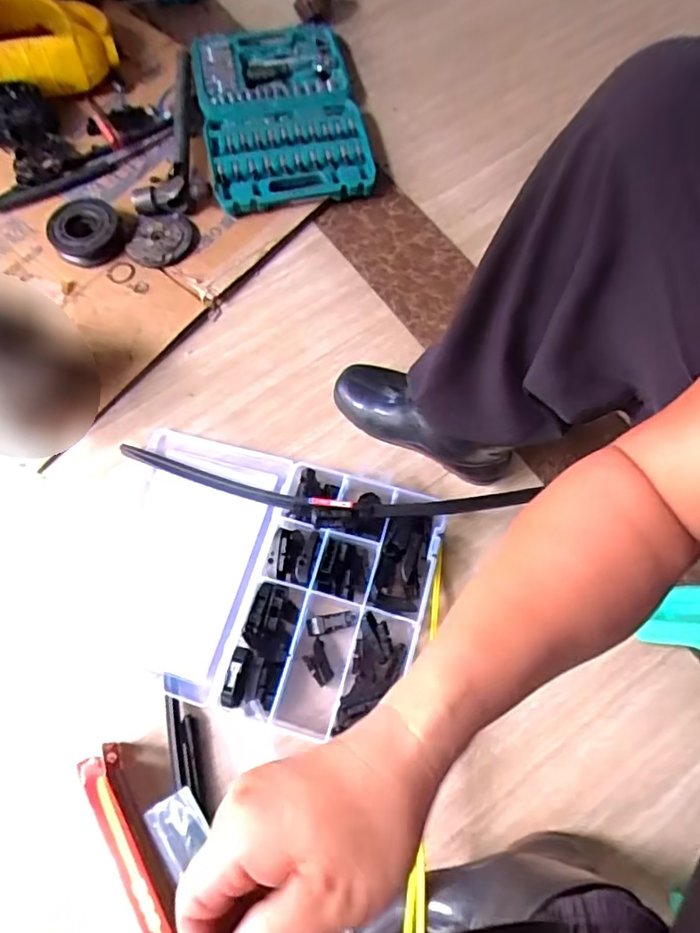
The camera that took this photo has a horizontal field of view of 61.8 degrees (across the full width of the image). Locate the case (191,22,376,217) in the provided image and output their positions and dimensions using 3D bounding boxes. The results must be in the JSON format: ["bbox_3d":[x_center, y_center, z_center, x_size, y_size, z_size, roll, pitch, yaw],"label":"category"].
[{"bbox_3d":[-0.110,-0.567,0.924,0.247,0.047,0.359,-12,72,-3],"label":"case"}]

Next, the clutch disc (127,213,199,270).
[{"bbox_3d":[-0.276,-0.336,0.869,0.085,0.016,0.098,16,73,6],"label":"clutch disc"}]

